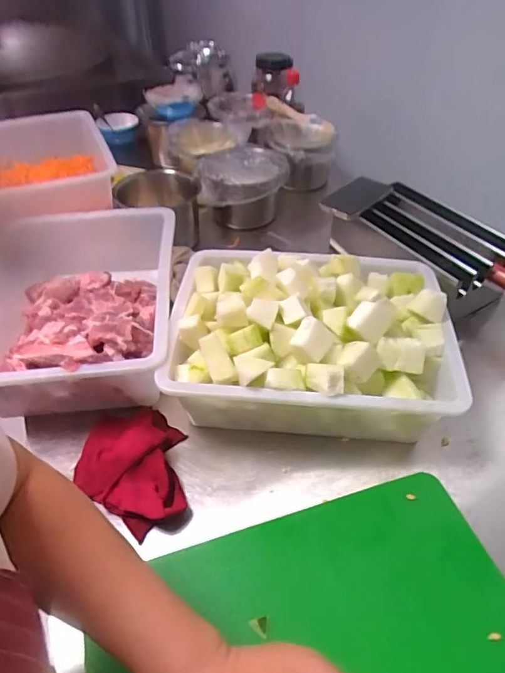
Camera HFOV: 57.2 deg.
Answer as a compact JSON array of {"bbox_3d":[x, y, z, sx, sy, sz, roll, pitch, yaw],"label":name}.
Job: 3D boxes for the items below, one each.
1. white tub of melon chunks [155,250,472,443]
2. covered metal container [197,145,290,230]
[{"bbox_3d":[0.077,0.002,0.632,0.350,0.160,0.272,2,45,2],"label":"white tub of melon chunks"},{"bbox_3d":[-0.022,-0.301,0.952,0.176,0.120,0.153,-6,46,-6],"label":"covered metal container"}]

